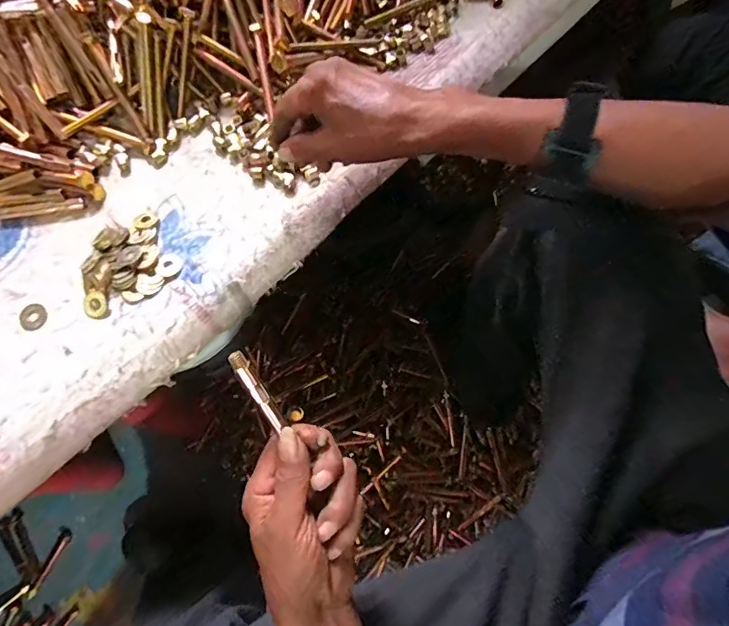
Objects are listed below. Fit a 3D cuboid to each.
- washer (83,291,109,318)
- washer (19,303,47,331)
[{"bbox_3d":[-0.256,-0.008,0.444,0.024,0.005,0.024,-8,71,-1],"label":"washer"},{"bbox_3d":[-0.312,0.003,0.438,0.026,0.004,0.025,17,73,7],"label":"washer"}]

